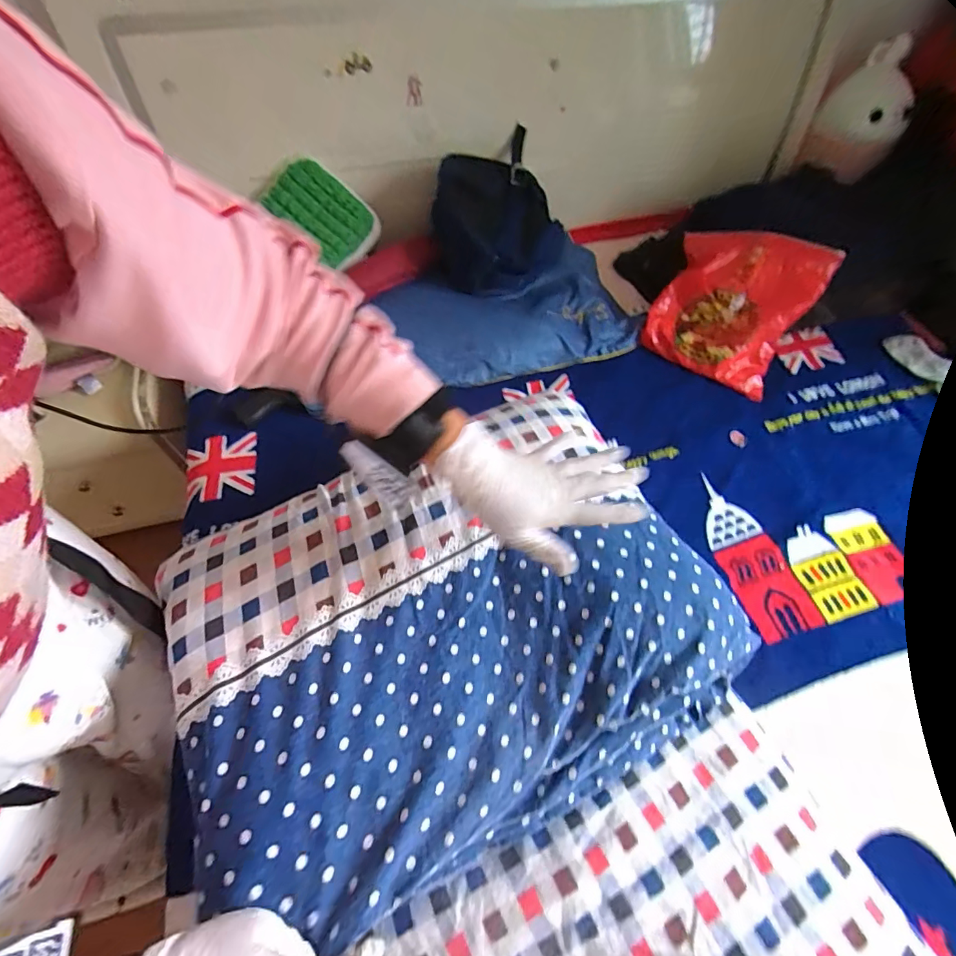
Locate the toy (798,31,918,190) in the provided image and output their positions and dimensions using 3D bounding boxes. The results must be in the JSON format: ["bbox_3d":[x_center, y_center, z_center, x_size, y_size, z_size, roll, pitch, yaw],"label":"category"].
[{"bbox_3d":[0.895,-0.852,1.086,0.169,0.251,0.128,21,60,16],"label":"toy"}]

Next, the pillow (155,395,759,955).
[{"bbox_3d":[-0.025,0.155,0.511,0.523,0.121,0.408,-27,59,-15],"label":"pillow"}]

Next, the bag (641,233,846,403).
[{"bbox_3d":[0.510,-0.351,0.946,0.273,0.087,0.312,30,92,18],"label":"bag"}]

